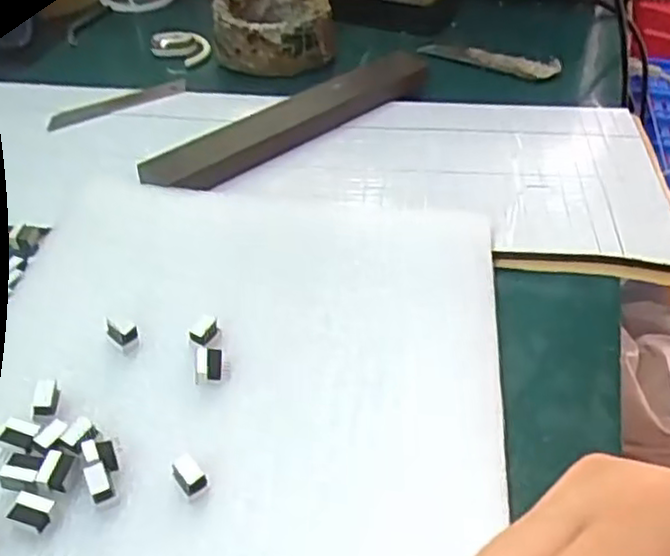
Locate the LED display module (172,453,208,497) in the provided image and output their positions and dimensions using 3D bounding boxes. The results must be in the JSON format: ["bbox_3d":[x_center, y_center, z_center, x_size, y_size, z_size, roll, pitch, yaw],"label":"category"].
[{"bbox_3d":[-0.051,0.069,0.248,0.009,0.011,0.012,-25,51,-28],"label":"LED display module"}]

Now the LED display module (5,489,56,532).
[{"bbox_3d":[-0.100,0.077,0.236,0.012,0.006,0.010,14,44,9],"label":"LED display module"}]

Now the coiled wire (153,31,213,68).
[{"bbox_3d":[-0.113,-0.171,0.528,0.041,0.017,0.030,-6,44,-12],"label":"coiled wire"}]

